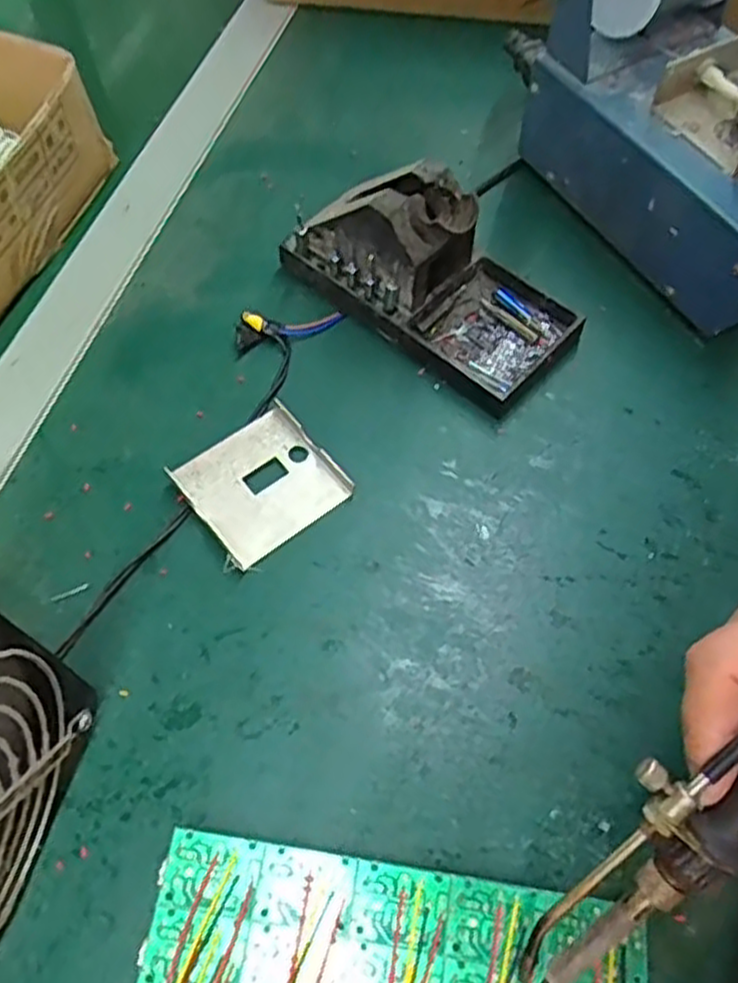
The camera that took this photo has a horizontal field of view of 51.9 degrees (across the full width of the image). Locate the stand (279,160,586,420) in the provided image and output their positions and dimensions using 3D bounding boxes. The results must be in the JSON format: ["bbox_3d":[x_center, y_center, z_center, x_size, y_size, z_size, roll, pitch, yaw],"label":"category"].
[{"bbox_3d":[0.035,-0.124,0.403,0.158,0.070,0.078,39,68,20],"label":"stand"}]

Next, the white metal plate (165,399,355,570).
[{"bbox_3d":[-0.053,-0.004,0.375,0.069,0.010,0.065,-38,67,-19],"label":"white metal plate"}]

